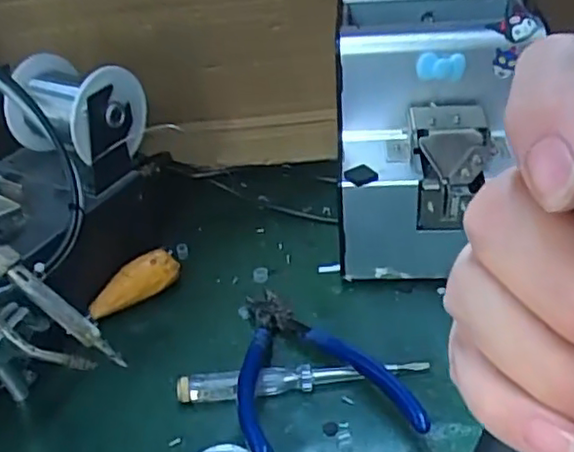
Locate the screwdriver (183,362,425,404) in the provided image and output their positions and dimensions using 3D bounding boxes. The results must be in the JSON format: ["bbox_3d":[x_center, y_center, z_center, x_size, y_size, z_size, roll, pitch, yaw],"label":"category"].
[{"bbox_3d":[0.008,0.086,0.362,0.138,0.013,0.015,-5,36,1],"label":"screwdriver"}]

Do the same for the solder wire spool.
[{"bbox_3d":[-0.139,-0.074,0.431,0.074,0.069,0.060,16,42,27],"label":"solder wire spool"}]

